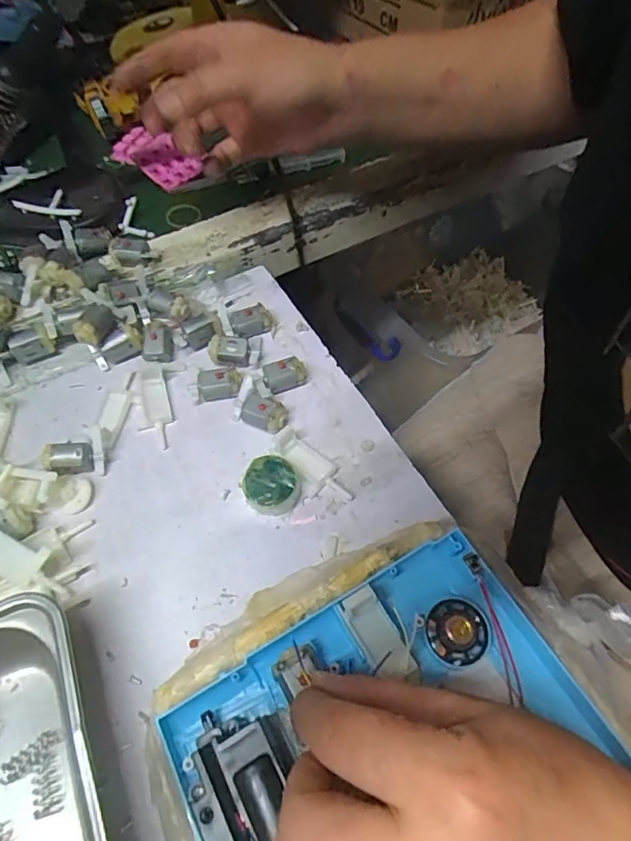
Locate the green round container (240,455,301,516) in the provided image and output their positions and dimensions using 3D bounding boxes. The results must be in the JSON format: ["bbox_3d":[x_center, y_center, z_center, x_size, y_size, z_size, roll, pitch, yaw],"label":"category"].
[{"bbox_3d":[-0.027,0.039,0.302,0.033,0.019,0.032,2,58,-3],"label":"green round container"}]

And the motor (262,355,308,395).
[{"bbox_3d":[-0.020,-0.031,0.343,0.030,0.018,0.016,-15,60,-12],"label":"motor"}]

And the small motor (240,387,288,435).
[{"bbox_3d":[-0.033,-0.005,0.328,0.031,0.015,0.018,27,60,13],"label":"small motor"}]

